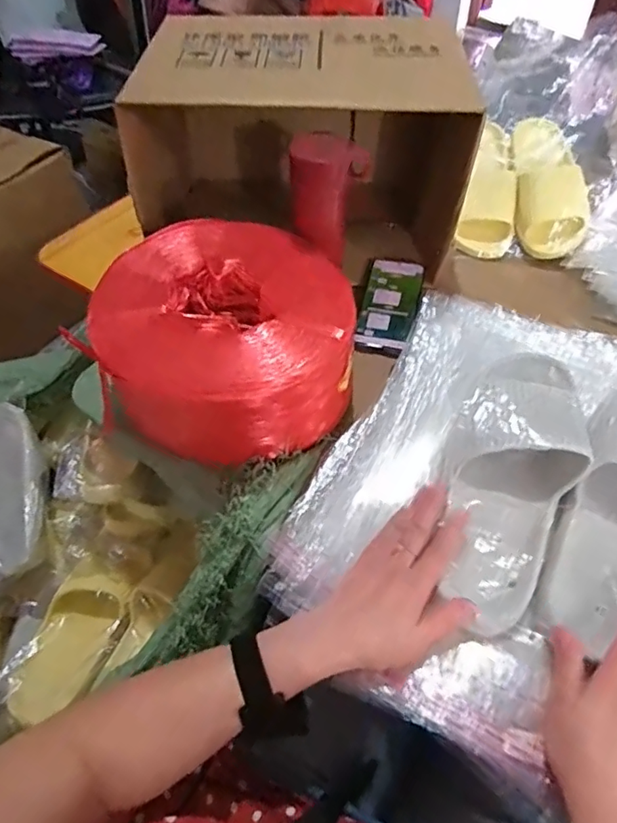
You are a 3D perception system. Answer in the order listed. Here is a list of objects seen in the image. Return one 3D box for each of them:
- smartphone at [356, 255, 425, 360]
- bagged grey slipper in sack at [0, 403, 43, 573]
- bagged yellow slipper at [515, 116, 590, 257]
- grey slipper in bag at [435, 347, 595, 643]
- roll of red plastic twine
[{"bbox_3d":[0.110,-0.144,0.712,0.074,0.011,0.166,13,61,7],"label":"smartphone"},{"bbox_3d":[-0.451,0.119,0.765,0.126,0.092,0.261,-20,54,-14],"label":"bagged grey slipper in sack"},{"bbox_3d":[0.361,-0.347,0.796,0.100,0.069,0.237,-6,85,-3],"label":"bagged yellow slipper"},{"bbox_3d":[0.189,0.055,0.496,0.113,0.056,0.284,14,67,12],"label":"grey slipper in bag"},{"bbox_3d":[-0.093,-0.090,0.600,0.276,0.118,0.263,1,52,2],"label":"roll of red plastic twine"}]

